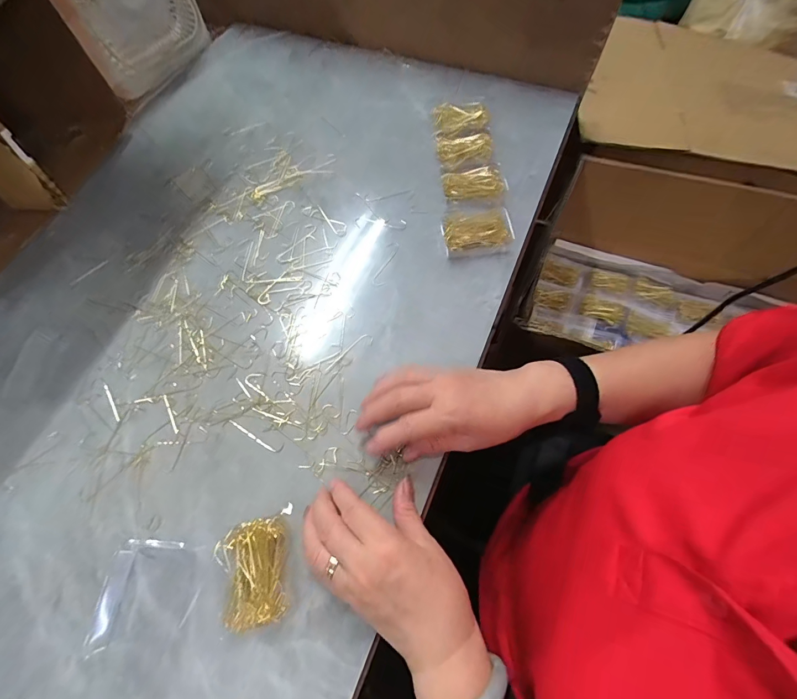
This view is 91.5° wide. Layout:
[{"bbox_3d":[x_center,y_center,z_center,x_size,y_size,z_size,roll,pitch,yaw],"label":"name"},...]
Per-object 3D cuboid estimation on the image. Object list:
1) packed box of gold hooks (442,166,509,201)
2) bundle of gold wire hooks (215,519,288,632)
[{"bbox_3d":[0.091,-0.202,0.468,0.073,0.013,0.050,-1,64,2],"label":"packed box of gold hooks"},{"bbox_3d":[-0.114,0.175,0.306,0.048,0.018,0.071,-9,64,-2],"label":"bundle of gold wire hooks"}]

